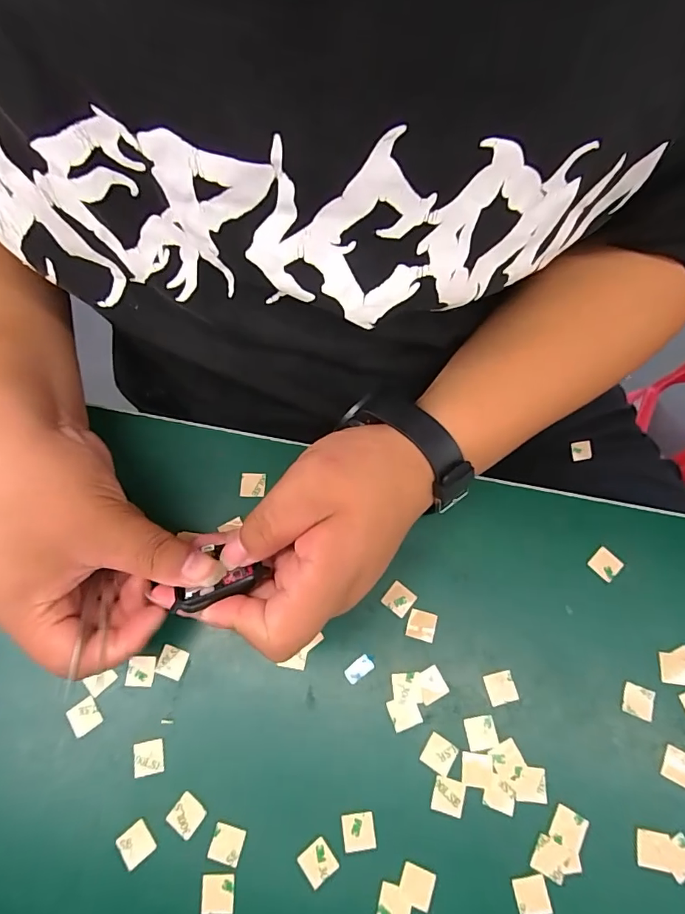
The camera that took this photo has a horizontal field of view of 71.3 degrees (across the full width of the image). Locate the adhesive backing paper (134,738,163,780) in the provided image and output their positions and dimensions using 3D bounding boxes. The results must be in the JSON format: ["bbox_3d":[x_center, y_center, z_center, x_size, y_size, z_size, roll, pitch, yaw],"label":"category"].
[{"bbox_3d":[-0.102,0.159,0.252,0.016,0.004,0.016,-12,68,-3],"label":"adhesive backing paper"}]

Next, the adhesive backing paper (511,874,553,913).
[{"bbox_3d":[0.090,0.209,0.225,0.015,0.004,0.016,-10,70,-2],"label":"adhesive backing paper"}]

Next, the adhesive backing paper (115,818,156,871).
[{"bbox_3d":[-0.103,0.193,0.238,0.017,0.004,0.016,-38,74,-15],"label":"adhesive backing paper"}]

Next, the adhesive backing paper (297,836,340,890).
[{"bbox_3d":[-0.012,0.199,0.234,0.016,0.004,0.016,-41,71,-13],"label":"adhesive backing paper"}]

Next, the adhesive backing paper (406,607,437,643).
[{"bbox_3d":[0.045,0.095,0.270,0.015,0.004,0.016,14,73,9],"label":"adhesive backing paper"}]

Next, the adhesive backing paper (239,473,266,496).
[{"bbox_3d":[-0.057,0.017,0.302,0.016,0.004,0.015,2,75,7],"label":"adhesive backing paper"}]

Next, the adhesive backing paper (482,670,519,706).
[{"bbox_3d":[0.085,0.124,0.258,0.015,0.004,0.015,-16,67,5],"label":"adhesive backing paper"}]

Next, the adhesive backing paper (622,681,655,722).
[{"bbox_3d":[0.157,0.129,0.253,0.015,0.004,0.015,19,72,8],"label":"adhesive backing paper"}]

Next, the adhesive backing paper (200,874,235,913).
[{"bbox_3d":[-0.060,0.212,0.231,0.016,0.004,0.016,-3,70,0],"label":"adhesive backing paper"}]

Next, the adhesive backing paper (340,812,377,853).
[{"bbox_3d":[0.008,0.186,0.238,0.016,0.004,0.016,-8,68,-1],"label":"adhesive backing paper"}]

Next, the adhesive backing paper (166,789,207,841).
[{"bbox_3d":[-0.079,0.182,0.242,0.015,0.004,0.016,36,74,13],"label":"adhesive backing paper"}]

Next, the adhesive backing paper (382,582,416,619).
[{"bbox_3d":[0.033,0.082,0.275,0.015,0.004,0.015,36,81,13],"label":"adhesive backing paper"}]

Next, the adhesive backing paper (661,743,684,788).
[{"bbox_3d":[0.171,0.158,0.242,0.015,0.004,0.016,22,72,9],"label":"adhesive backing paper"}]

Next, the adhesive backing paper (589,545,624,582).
[{"bbox_3d":[0.153,0.062,0.278,0.015,0.004,0.016,-37,73,-11],"label":"adhesive backing paper"}]

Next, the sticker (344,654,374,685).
[{"bbox_3d":[0.010,0.117,0.264,0.018,0.004,0.009,-38,70,-13],"label":"sticker"}]

